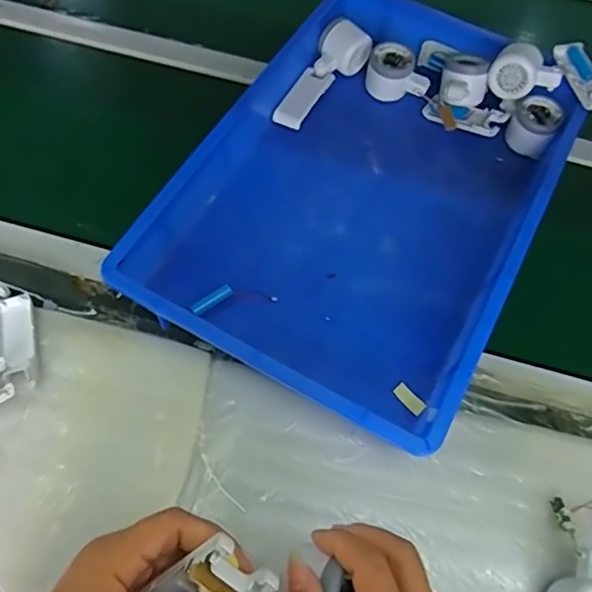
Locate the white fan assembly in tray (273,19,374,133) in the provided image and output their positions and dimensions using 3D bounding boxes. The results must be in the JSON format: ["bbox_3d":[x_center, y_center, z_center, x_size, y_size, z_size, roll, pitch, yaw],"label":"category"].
[{"bbox_3d":[0.032,-0.289,0.739,0.060,0.054,0.165,33,68,12],"label":"white fan assembly in tray"}]

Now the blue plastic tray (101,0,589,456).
[{"bbox_3d":[0.091,-0.137,0.659,0.361,0.070,0.542,28,67,10],"label":"blue plastic tray"}]

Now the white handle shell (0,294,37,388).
[{"bbox_3d":[-0.288,0.047,0.584,0.034,0.014,0.103,-16,67,-10],"label":"white handle shell"}]

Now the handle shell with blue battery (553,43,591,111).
[{"bbox_3d":[0.354,-0.274,0.697,0.050,0.015,0.104,-14,67,-9],"label":"handle shell with blue battery"}]

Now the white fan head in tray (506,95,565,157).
[{"bbox_3d":[0.303,-0.218,0.721,0.055,0.050,0.054,26,66,9],"label":"white fan head in tray"}]

